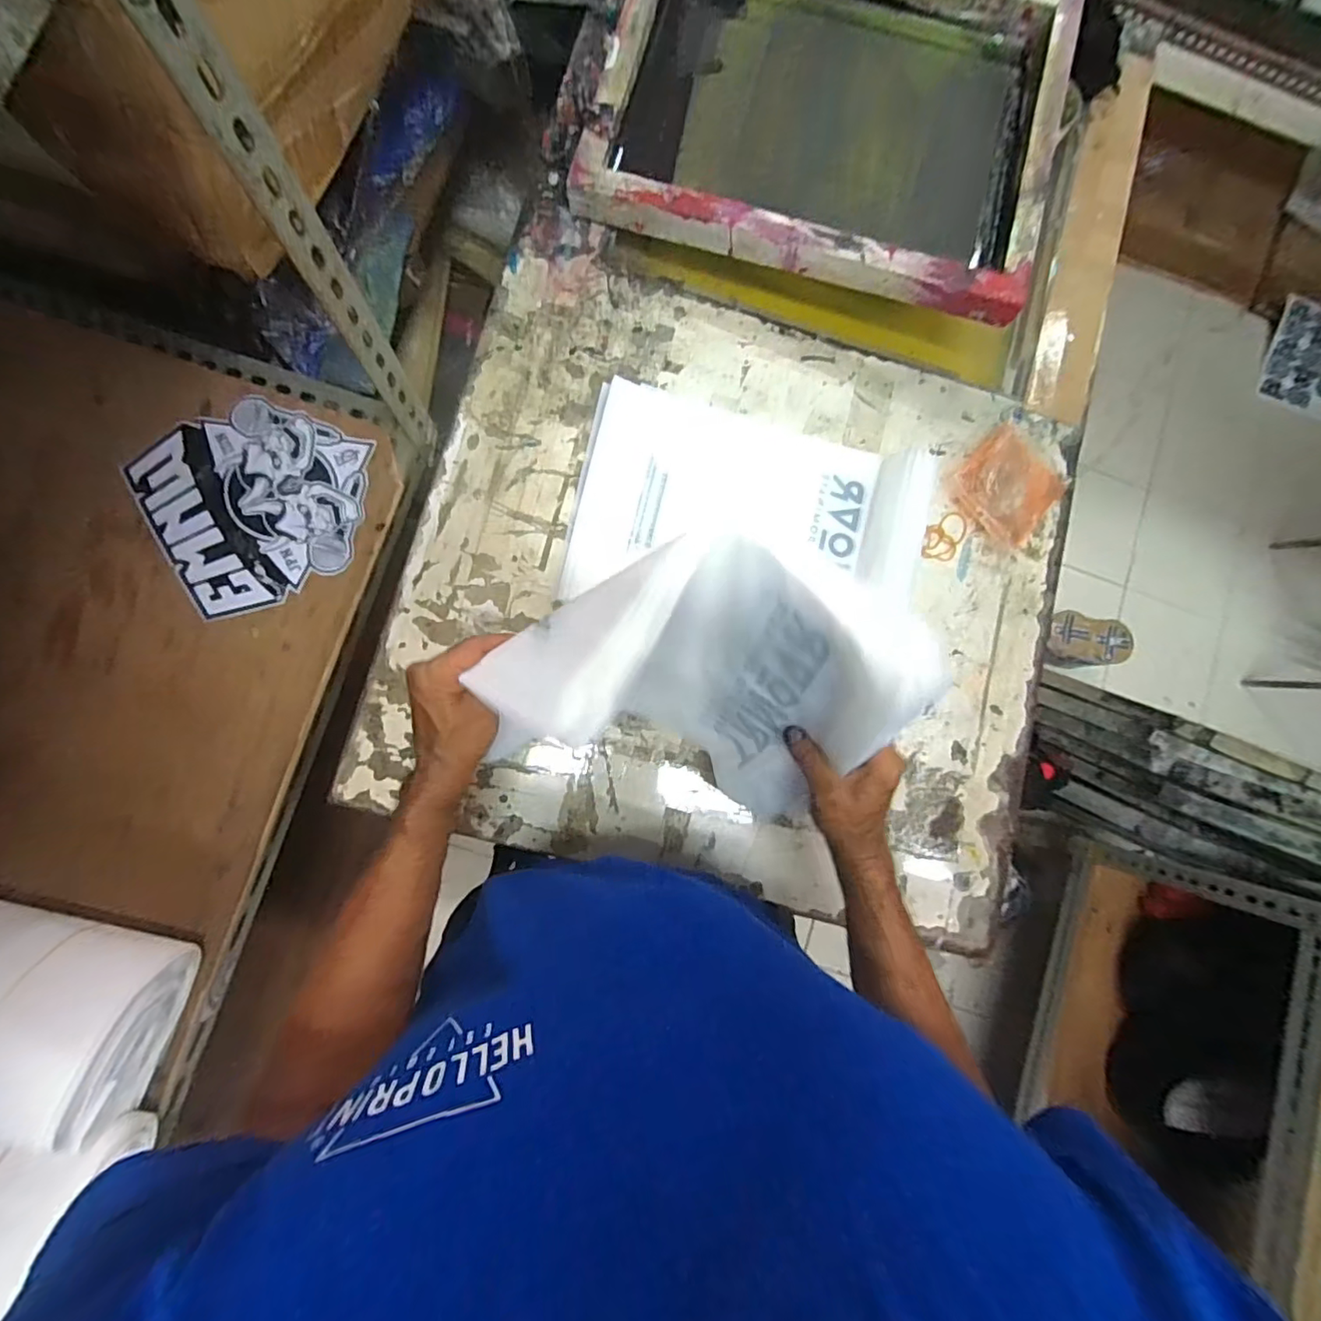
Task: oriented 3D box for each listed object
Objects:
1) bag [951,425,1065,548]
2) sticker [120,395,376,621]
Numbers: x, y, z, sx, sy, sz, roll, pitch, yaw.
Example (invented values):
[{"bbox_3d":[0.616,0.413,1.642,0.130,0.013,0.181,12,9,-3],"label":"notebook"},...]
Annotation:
[{"bbox_3d":[0.396,-0.194,0.638,0.112,0.026,0.113,-42,87,-12],"label":"bag"},{"bbox_3d":[-0.379,-0.156,0.533,0.196,0.006,0.186,-31,84,-11],"label":"sticker"}]

